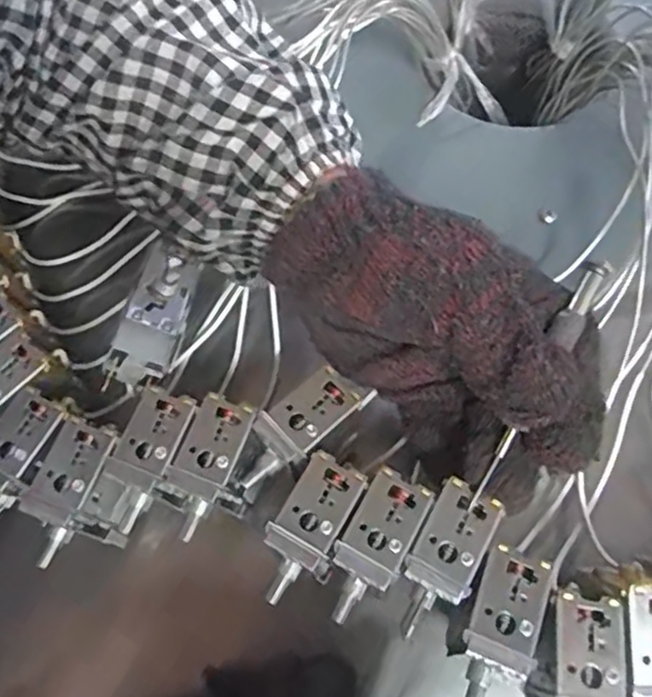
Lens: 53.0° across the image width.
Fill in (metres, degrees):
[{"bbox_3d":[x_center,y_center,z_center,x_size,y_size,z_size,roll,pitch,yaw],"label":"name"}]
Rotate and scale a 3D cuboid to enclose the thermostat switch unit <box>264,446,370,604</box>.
[{"bbox_3d":[-0.005,0.066,0.235,0.024,0.017,0.050,25,67,13],"label":"thermostat switch unit"}]

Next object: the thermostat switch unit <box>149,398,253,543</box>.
[{"bbox_3d":[-0.046,0.043,0.245,0.023,0.017,0.052,24,80,12],"label":"thermostat switch unit"}]

